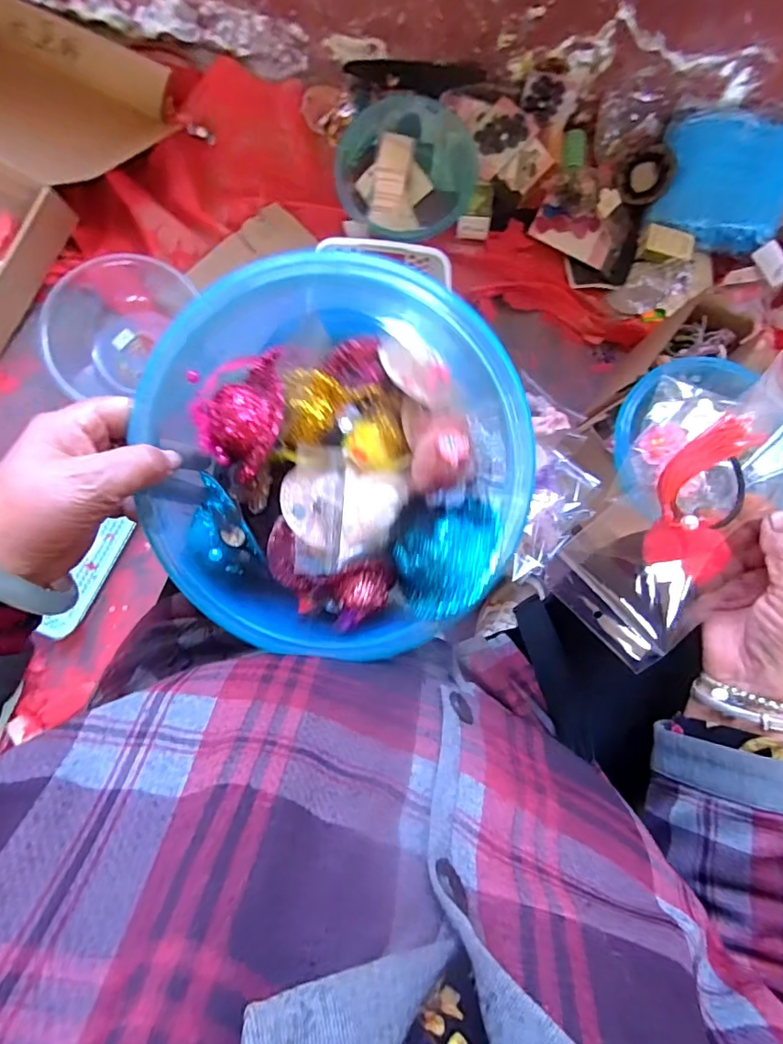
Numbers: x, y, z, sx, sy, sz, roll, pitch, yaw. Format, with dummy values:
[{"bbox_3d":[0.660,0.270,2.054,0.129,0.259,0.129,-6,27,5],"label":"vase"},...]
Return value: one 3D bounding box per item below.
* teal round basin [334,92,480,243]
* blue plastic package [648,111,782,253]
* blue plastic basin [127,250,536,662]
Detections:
[{"bbox_3d":[0.022,-0.600,0.860,0.224,0.070,0.250,3,82,-6],"label":"teal round basin"},{"bbox_3d":[0.570,-0.587,0.888,0.224,0.099,0.189,8,82,-5],"label":"blue plastic package"},{"bbox_3d":[-0.033,-0.031,0.301,0.207,0.084,0.212,1,84,-6],"label":"blue plastic basin"}]

